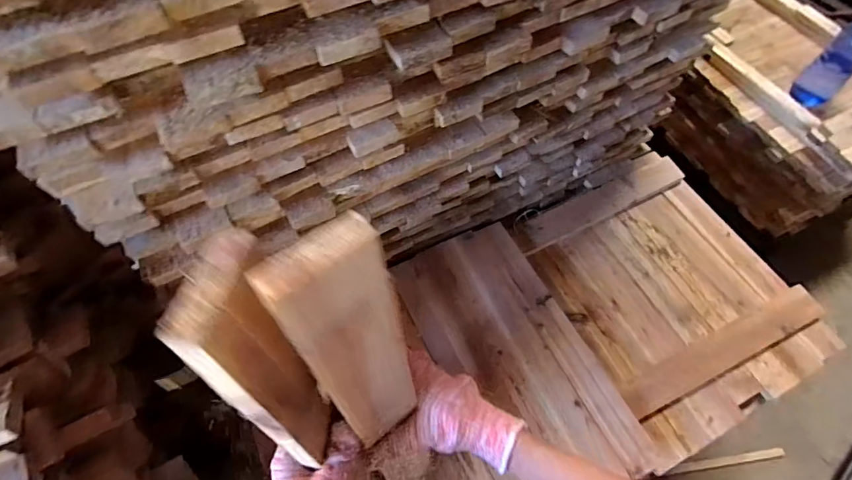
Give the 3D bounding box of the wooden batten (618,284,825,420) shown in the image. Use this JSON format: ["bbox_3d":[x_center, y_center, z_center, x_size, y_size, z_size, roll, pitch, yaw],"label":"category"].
[{"bbox_3d":[0.540,0.193,0.795,0.416,0.012,0.065,-23,63,-11],"label":"wooden batten"}]

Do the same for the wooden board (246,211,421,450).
[{"bbox_3d":[-0.045,0.084,0.311,0.062,0.252,0.020,-33,55,-20],"label":"wooden board"}]

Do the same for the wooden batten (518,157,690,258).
[{"bbox_3d":[0.366,-0.079,0.935,0.409,0.033,0.075,-25,63,-12],"label":"wooden batten"}]

